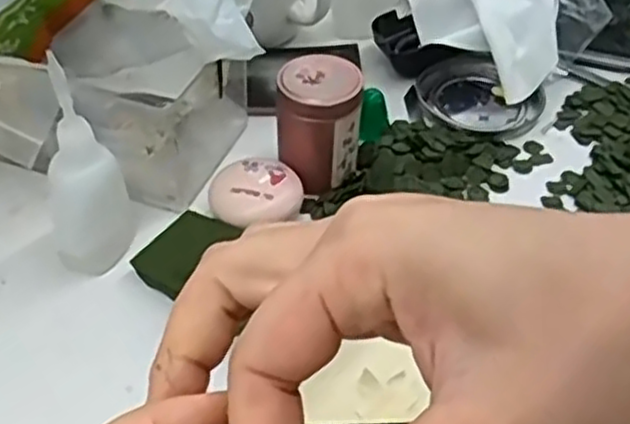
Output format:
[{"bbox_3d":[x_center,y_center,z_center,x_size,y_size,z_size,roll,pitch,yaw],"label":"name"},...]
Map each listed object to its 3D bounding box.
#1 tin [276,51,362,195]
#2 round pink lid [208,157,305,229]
[{"bbox_3d":[0.001,-0.048,0.412,0.041,0.061,0.041,1,46,-1],"label":"tin"},{"bbox_3d":[-0.030,-0.008,0.403,0.049,0.021,0.040,-4,46,-5],"label":"round pink lid"}]

